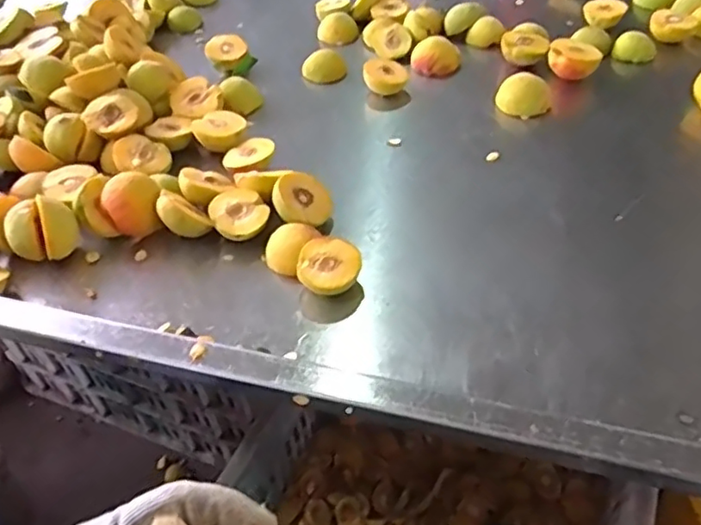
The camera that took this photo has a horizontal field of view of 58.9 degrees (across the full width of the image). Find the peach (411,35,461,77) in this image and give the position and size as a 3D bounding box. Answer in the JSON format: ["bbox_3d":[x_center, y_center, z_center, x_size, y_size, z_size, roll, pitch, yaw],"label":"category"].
[{"bbox_3d":[0.119,-0.289,0.869,0.068,0.036,0.059,3,44,5],"label":"peach"}]

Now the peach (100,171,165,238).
[{"bbox_3d":[-0.217,-0.056,0.621,0.054,0.049,0.053,-24,47,-19],"label":"peach"}]

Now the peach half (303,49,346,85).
[{"bbox_3d":[-0.036,-0.269,0.864,0.061,0.040,0.038,-11,45,-7],"label":"peach half"}]

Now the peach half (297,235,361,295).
[{"bbox_3d":[-0.018,0.006,0.560,0.053,0.032,0.056,1,44,6],"label":"peach half"}]

